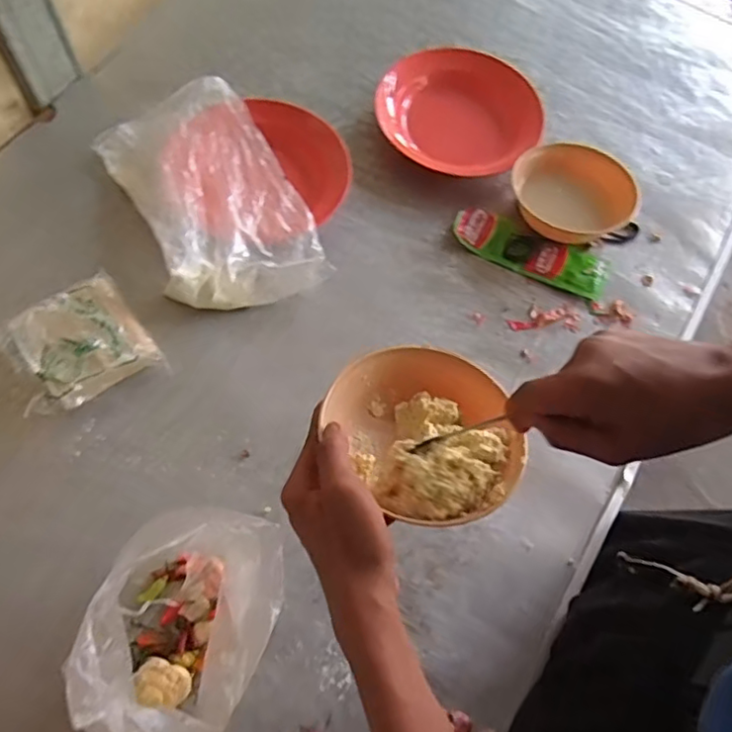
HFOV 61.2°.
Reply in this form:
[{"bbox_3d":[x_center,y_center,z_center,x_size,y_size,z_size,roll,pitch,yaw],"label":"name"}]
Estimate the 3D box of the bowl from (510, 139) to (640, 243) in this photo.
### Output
[{"bbox_3d":[0.248,-0.207,0.742,0.142,0.043,0.127,36,67,13],"label":"bowl"}]

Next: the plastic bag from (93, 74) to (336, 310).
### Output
[{"bbox_3d":[-0.174,-0.190,0.694,0.167,0.064,0.290,-26,68,-15],"label":"plastic bag"}]

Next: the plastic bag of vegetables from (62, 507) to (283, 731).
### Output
[{"bbox_3d":[-0.126,0.169,0.427,0.131,0.213,0.156,24,65,8],"label":"plastic bag of vegetables"}]

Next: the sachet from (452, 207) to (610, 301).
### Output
[{"bbox_3d":[0.195,-0.138,0.735,0.185,0.013,0.065,24,65,8],"label":"sachet"}]

